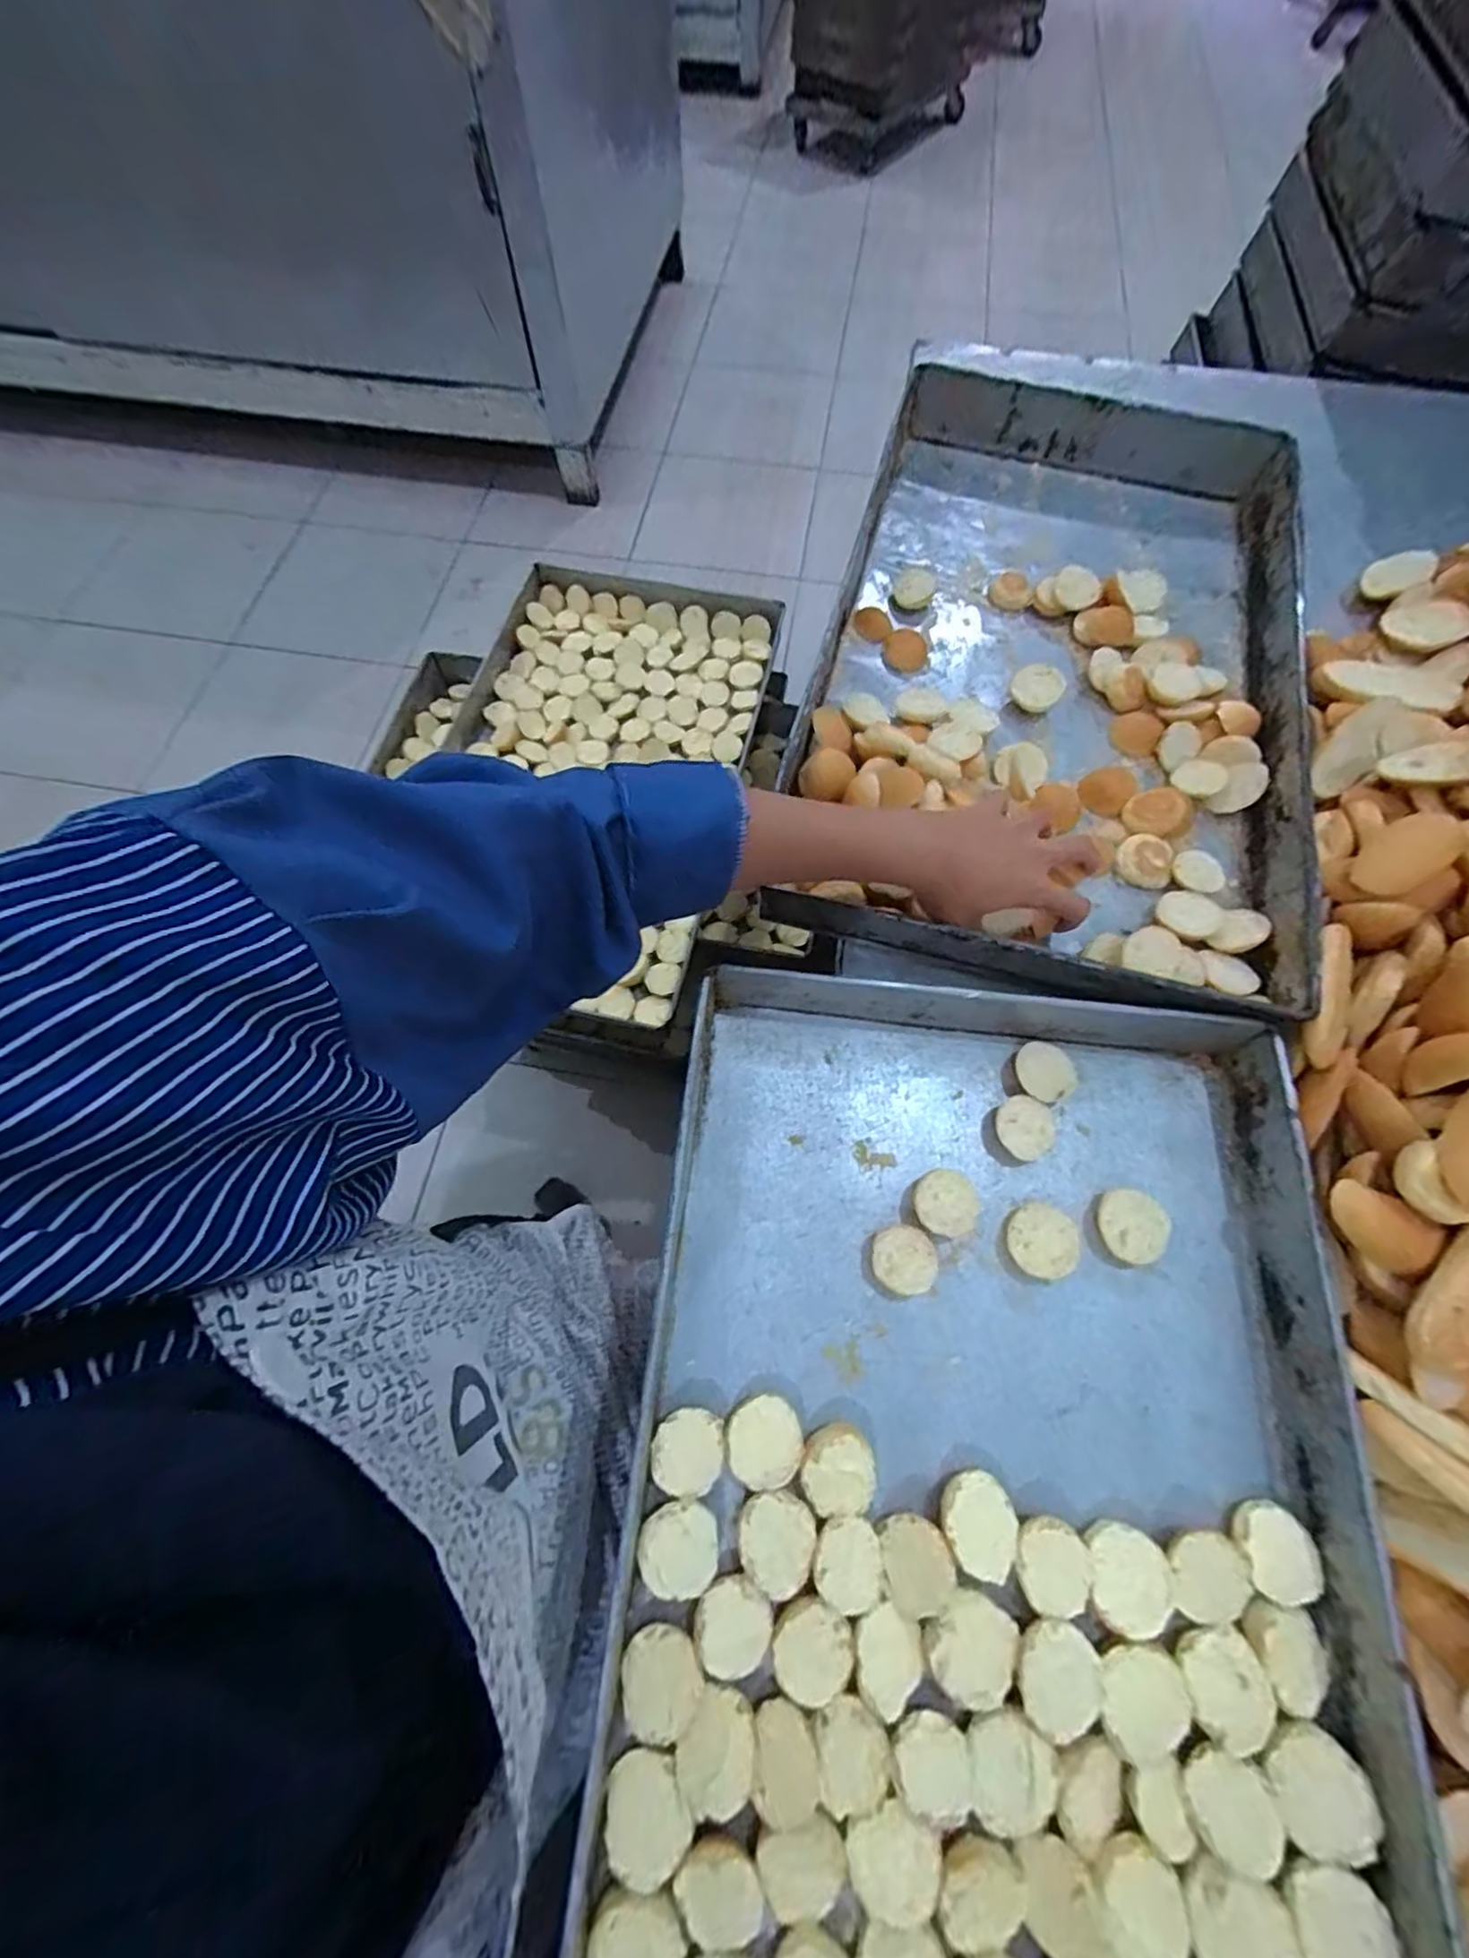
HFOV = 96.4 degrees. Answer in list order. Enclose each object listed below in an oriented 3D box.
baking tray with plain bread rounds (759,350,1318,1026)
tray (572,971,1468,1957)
[{"bbox_3d":[0.269,-0.273,0.559,0.365,0.059,0.602,15,69,6],"label":"baking tray with plain bread rounds"},{"bbox_3d":[0.127,0.304,0.337,0.367,0.058,0.616,5,69,4],"label":"tray"}]

